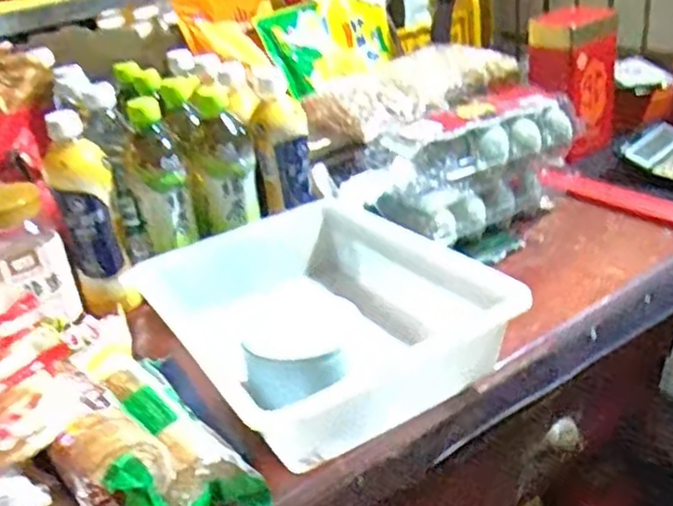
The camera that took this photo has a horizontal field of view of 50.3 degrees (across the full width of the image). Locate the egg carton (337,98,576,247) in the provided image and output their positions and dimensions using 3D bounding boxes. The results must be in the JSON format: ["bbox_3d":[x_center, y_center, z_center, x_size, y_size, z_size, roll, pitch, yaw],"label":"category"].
[{"bbox_3d":[0.160,-0.101,0.851,0.265,0.126,0.100,-21,30,-25],"label":"egg carton"}]

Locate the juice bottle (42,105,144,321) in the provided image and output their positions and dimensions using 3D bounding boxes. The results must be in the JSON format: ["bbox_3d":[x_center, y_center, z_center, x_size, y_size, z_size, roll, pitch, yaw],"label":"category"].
[{"bbox_3d":[-0.256,-0.040,0.751,0.060,0.201,0.057,-14,28,-14],"label":"juice bottle"}]

